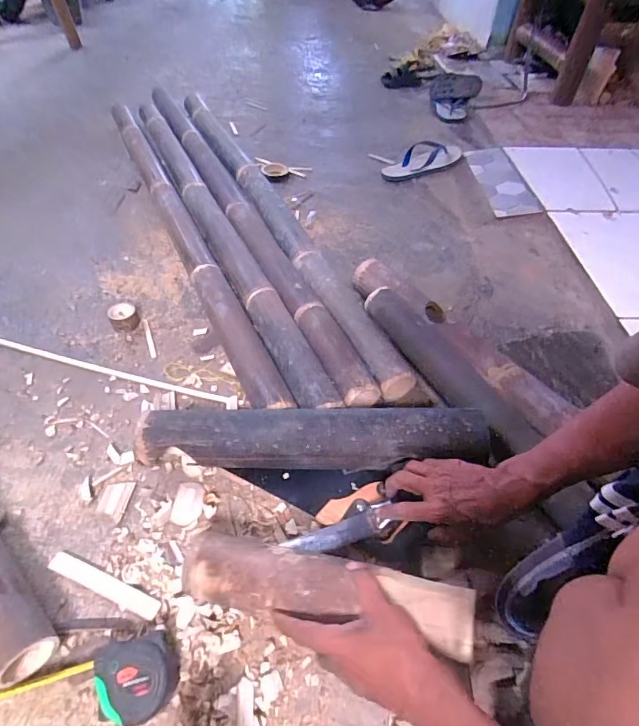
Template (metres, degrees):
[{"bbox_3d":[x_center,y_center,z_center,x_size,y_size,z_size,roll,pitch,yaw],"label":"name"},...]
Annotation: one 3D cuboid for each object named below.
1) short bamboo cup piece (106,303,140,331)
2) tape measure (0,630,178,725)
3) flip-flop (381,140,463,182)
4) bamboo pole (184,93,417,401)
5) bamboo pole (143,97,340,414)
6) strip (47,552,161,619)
[{"bbox_3d":[-0.391,-0.090,0.890,0.053,0.040,0.053,-24,53,-23],"label":"short bamboo cup piece"},{"bbox_3d":[-0.303,0.357,0.474,0.295,0.045,0.085,-7,49,-9],"label":"tape measure"},{"bbox_3d":[0.315,-0.631,1.386,0.277,0.055,0.153,-15,50,-16],"label":"flip-flop"},{"bbox_3d":[-0.139,-0.408,1.148,0.092,0.083,1.339,-19,51,-19],"label":"bamboo pole"},{"bbox_3d":[-0.267,-0.347,1.093,0.076,0.072,1.295,-19,51,-19],"label":"bamboo pole"},{"bbox_3d":[-0.277,0.283,0.569,0.167,0.008,0.022,18,49,13],"label":"strip"}]

